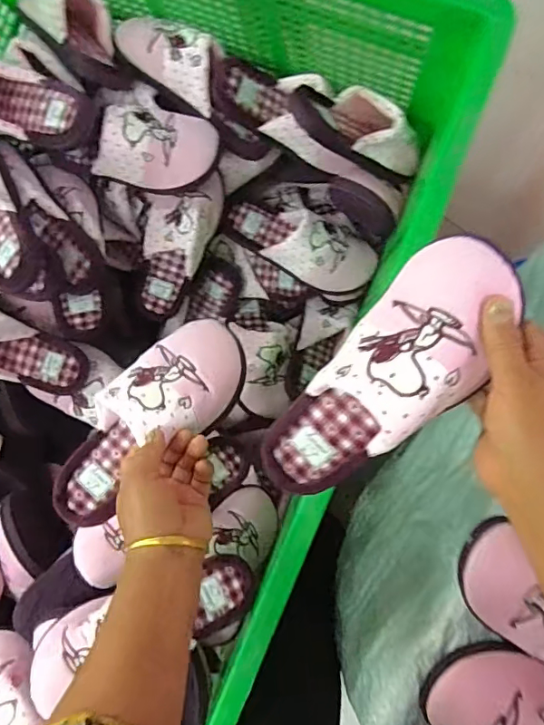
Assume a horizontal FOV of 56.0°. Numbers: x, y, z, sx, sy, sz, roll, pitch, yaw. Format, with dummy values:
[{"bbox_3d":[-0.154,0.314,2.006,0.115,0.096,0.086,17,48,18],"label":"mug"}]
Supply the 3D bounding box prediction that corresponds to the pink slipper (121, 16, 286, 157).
[{"bbox_3d":[-0.095,-0.375,0.681,0.240,0.063,0.108,28,95,-11],"label":"pink slipper"}]

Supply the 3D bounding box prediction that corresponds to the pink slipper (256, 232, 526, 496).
[{"bbox_3d":[0.078,0.020,0.381,0.085,0.081,0.244,41,120,3],"label":"pink slipper"}]

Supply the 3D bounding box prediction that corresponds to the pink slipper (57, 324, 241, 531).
[{"bbox_3d":[-0.129,0.057,0.508,0.239,0.062,0.103,-44,87,-1],"label":"pink slipper"}]

